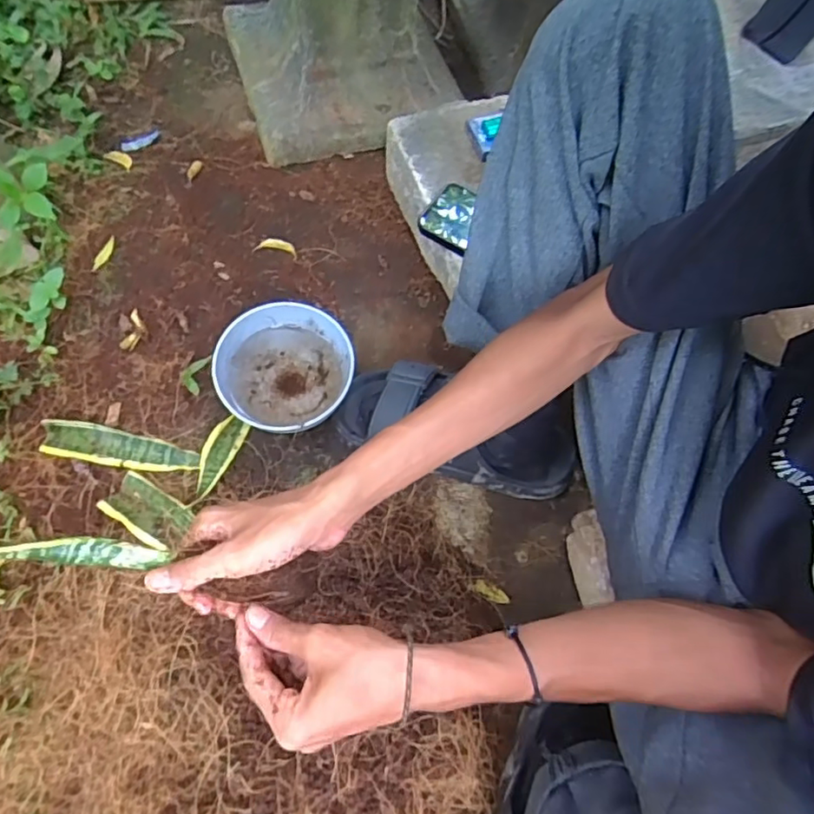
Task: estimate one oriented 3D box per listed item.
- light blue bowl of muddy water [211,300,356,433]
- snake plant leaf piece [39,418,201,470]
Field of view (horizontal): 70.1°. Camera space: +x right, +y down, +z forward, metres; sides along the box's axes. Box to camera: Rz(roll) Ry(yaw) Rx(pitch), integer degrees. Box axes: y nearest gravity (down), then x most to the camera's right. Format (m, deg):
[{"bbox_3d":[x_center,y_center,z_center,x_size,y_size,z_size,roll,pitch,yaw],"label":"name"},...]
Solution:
[{"bbox_3d":[-0.133,-0.035,0.648,0.144,0.067,0.141,2,68,-6],"label":"light blue bowl of muddy water"},{"bbox_3d":[-0.311,0.042,0.629,0.166,0.016,0.039,11,67,-3],"label":"snake plant leaf piece"}]

